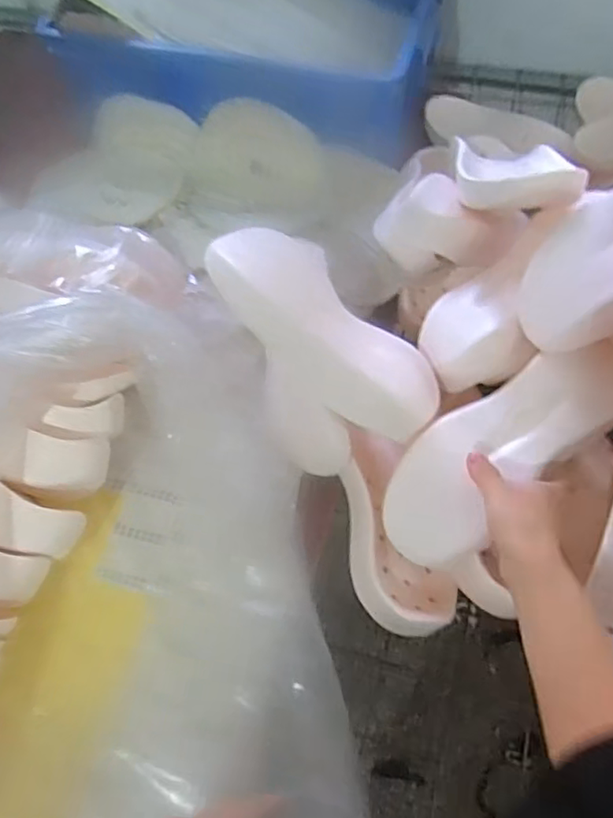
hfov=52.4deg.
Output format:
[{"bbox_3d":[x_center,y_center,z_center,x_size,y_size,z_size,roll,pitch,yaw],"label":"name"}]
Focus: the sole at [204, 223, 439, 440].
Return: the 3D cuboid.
[{"bbox_3d":[0.020,-0.084,0.609,0.128,0.054,0.271,-41,79,-17],"label":"sole"}]

